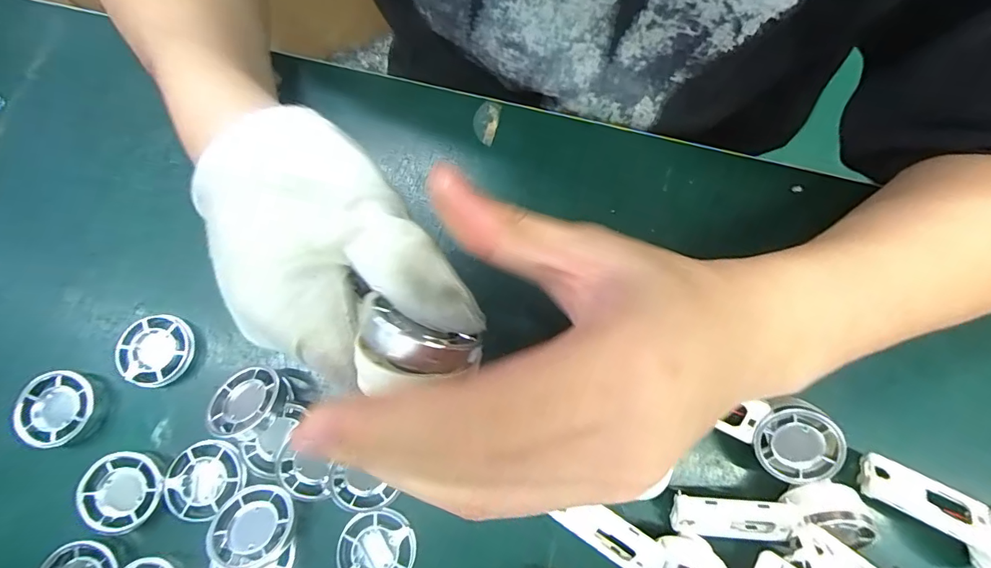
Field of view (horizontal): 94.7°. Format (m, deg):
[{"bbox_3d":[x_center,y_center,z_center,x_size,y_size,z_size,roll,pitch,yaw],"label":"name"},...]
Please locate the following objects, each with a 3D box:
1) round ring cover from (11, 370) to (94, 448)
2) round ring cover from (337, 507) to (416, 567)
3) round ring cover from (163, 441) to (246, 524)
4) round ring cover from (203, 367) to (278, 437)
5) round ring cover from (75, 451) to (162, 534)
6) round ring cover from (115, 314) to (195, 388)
[{"bbox_3d":[-0.234,0.066,0.245,0.035,0.015,0.037,0,74,-1],"label":"round ring cover"},{"bbox_3d":[-0.060,0.135,0.233,0.038,0.007,0.038,0,74,-1],"label":"round ring cover"},{"bbox_3d":[-0.150,0.101,0.236,0.039,0.005,0.038,0,74,-1],"label":"round ring cover"},{"bbox_3d":[-0.126,0.059,0.231,0.035,0.005,0.036,-3,53,17],"label":"round ring cover"},{"bbox_3d":[-0.190,0.106,0.232,0.036,0.010,0.037,0,74,-1],"label":"round ring cover"},{"bbox_3d":[-0.188,0.037,0.254,0.037,0.011,0.039,0,74,-1],"label":"round ring cover"}]

